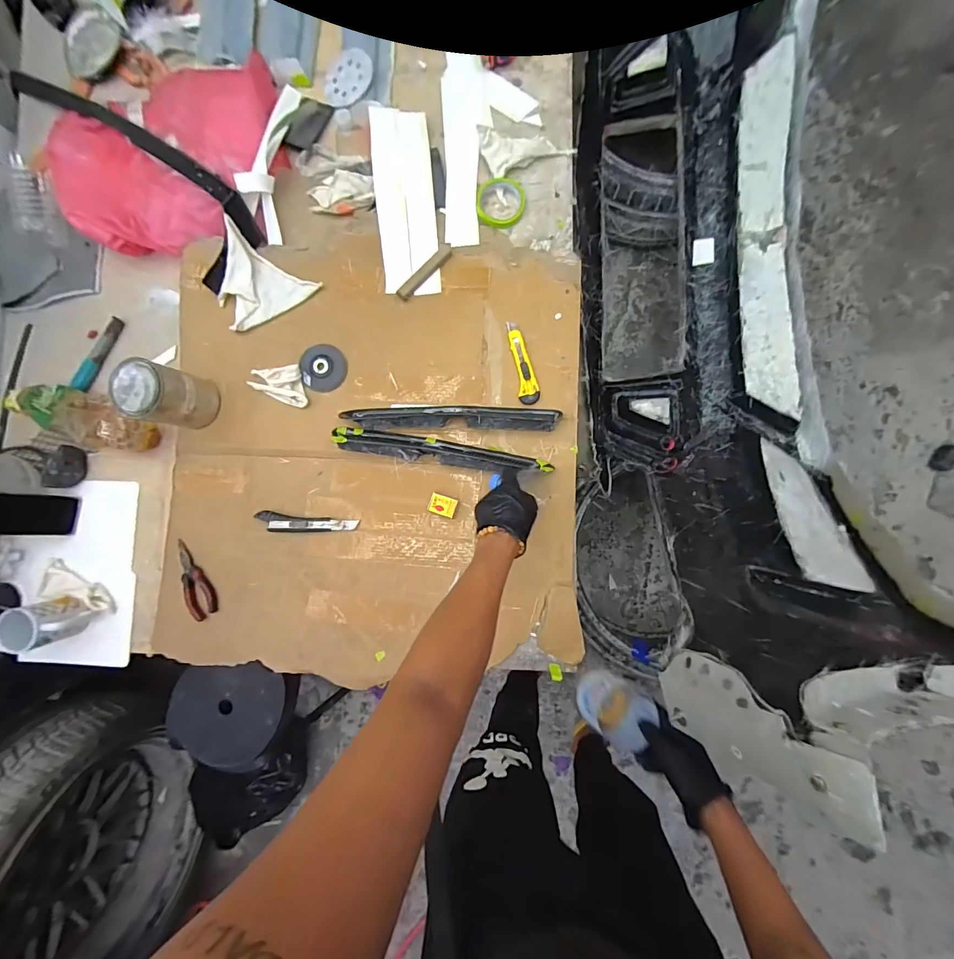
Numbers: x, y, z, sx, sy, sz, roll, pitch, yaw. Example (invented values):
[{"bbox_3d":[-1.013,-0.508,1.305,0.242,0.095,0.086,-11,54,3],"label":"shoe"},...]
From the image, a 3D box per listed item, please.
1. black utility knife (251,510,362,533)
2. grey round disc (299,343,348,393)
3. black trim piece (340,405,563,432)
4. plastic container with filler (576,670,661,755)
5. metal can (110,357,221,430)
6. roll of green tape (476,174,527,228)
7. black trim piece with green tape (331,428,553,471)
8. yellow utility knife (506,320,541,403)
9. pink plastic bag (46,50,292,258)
[{"bbox_3d":[-0.332,0.087,0.770,0.198,0.029,0.037,6,87,5],"label":"black utility knife"},{"bbox_3d":[-0.301,-0.219,0.794,0.086,0.010,0.091,0,93,-10],"label":"grey round disc"},{"bbox_3d":[-0.053,-0.117,0.756,0.414,0.033,0.052,2,87,5],"label":"black trim piece"},{"bbox_3d":[0.199,0.330,0.585,0.093,0.071,0.080,45,91,6],"label":"plastic container with filler"},{"bbox_3d":[-0.575,-0.152,0.750,0.110,0.132,0.102,10,87,5],"label":"metal can"},{"bbox_3d":[0.047,-0.550,0.802,0.095,0.016,0.095,0,86,5],"label":"roll of green tape"},{"bbox_3d":[-0.070,-0.053,0.751,0.406,0.054,0.046,8,87,5],"label":"black trim piece with green tape"},{"bbox_3d":[0.084,-0.222,0.767,0.037,0.009,0.161,-14,85,4],"label":"yellow utility knife"},{"bbox_3d":[-0.640,-0.658,0.815,0.485,0.062,0.389,-1,86,5],"label":"pink plastic bag"}]

